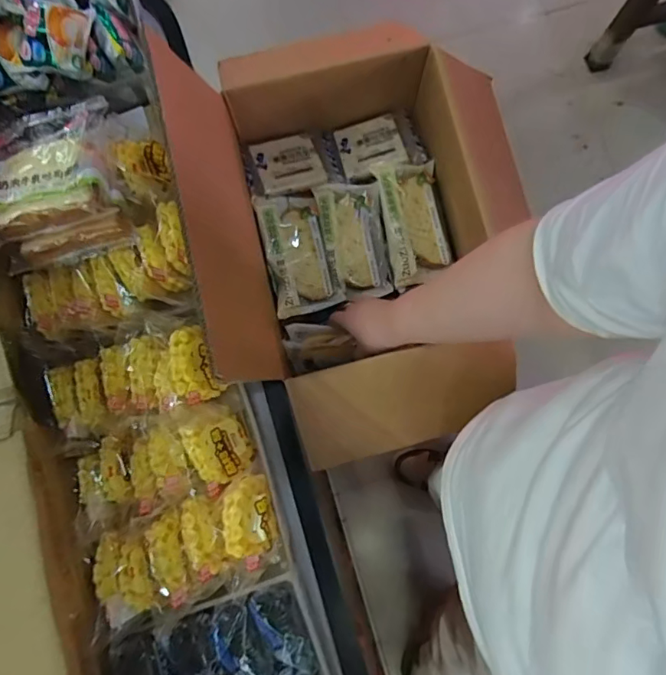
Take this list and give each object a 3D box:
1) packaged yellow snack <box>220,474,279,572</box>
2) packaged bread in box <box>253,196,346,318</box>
[{"bbox_3d":[-0.087,0.185,0.511,0.051,0.039,0.084,-10,80,-1],"label":"packaged yellow snack"},{"bbox_3d":[-0.055,-0.132,0.776,0.093,0.029,0.187,-14,80,-2],"label":"packaged bread in box"}]

